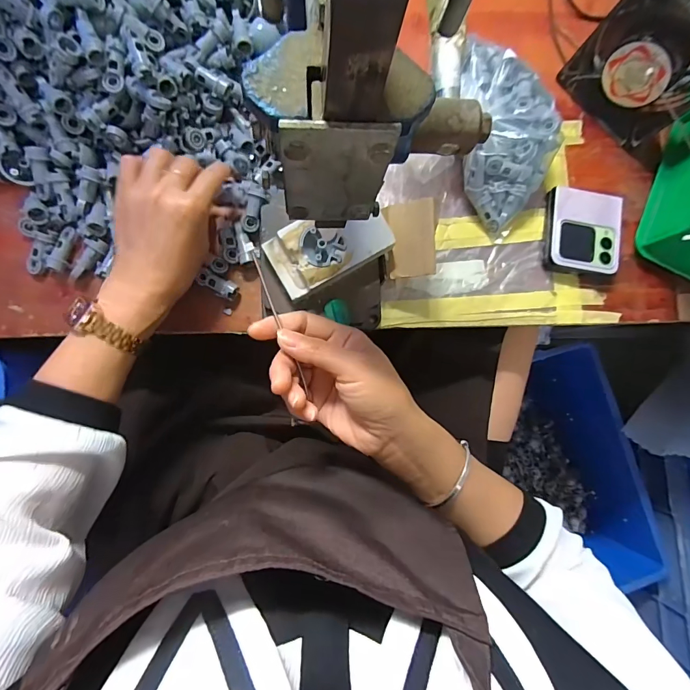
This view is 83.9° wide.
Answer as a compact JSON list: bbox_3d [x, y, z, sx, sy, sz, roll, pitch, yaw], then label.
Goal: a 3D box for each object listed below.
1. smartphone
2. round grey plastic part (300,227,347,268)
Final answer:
[{"bbox_3d":[0.256,-0.122,0.408,0.077,0.017,0.087,7,84,-5],"label":"smartphone"},{"bbox_3d":[-0.020,-0.084,0.340,0.038,0.014,0.031,15,84,-4],"label":"round grey plastic part"}]

